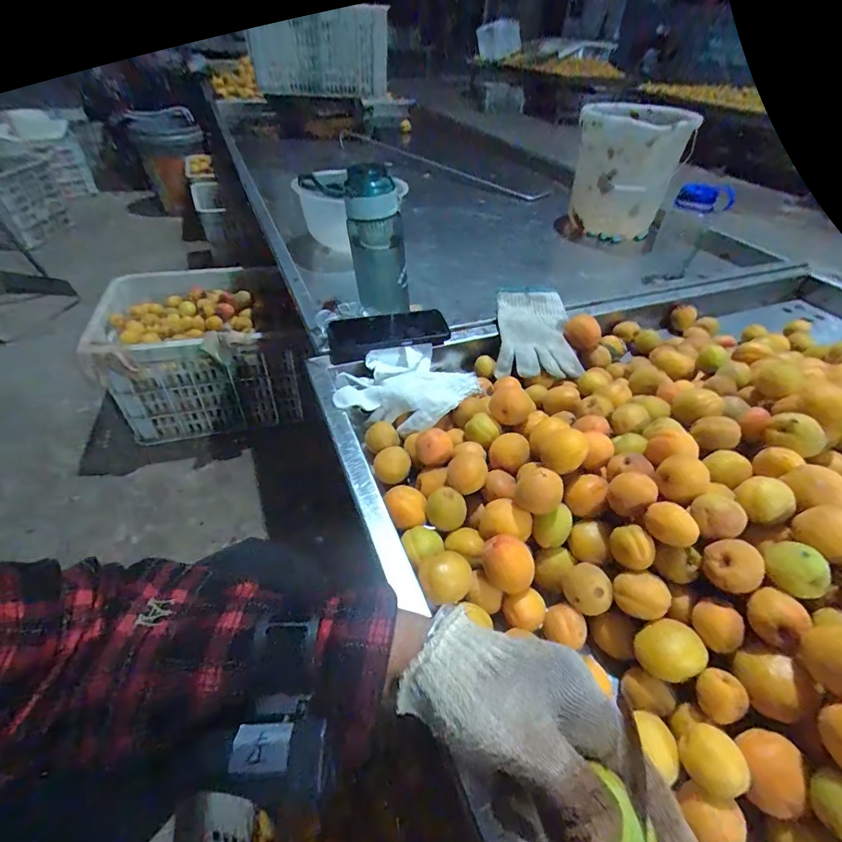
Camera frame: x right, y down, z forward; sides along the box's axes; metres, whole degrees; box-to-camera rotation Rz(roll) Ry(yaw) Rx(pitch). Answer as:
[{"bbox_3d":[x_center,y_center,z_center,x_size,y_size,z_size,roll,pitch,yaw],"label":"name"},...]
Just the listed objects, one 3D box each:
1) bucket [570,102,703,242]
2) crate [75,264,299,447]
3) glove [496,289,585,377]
[{"bbox_3d":[0.505,-0.634,1.080,0.238,0.243,0.231,15,45,13],"label":"bucket"},{"bbox_3d":[-0.569,-0.185,1.170,0.459,0.319,0.369,-5,44,-9],"label":"crate"},{"bbox_3d":[0.176,-0.132,0.659,0.118,0.021,0.174,6,60,0],"label":"glove"}]

